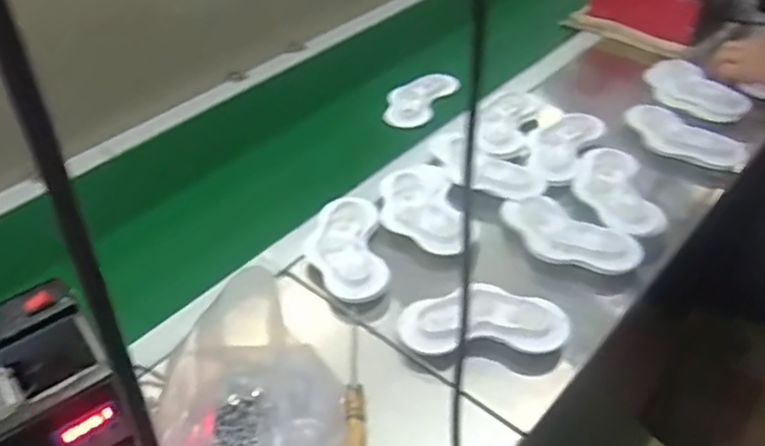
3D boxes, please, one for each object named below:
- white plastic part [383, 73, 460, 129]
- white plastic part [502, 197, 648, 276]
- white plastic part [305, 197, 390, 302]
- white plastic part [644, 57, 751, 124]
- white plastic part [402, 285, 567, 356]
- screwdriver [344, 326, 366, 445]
[{"bbox_3d":[0.054,-0.183,0.943,0.069,0.022,0.142,17,45,23],"label":"white plastic part"},{"bbox_3d":[0.194,0.010,0.680,0.142,0.013,0.085,28,49,32],"label":"white plastic part"},{"bbox_3d":[-0.040,0.028,0.697,0.077,0.026,0.149,-7,40,-4],"label":"white plastic part"},{"bbox_3d":[0.440,-0.187,0.922,0.079,0.027,0.146,-28,46,-26],"label":"white plastic part"},{"bbox_3d":[0.092,0.088,0.600,0.147,0.029,0.061,-2,40,2],"label":"white plastic part"},{"bbox_3d":[-0.024,0.151,0.546,0.020,0.019,0.163,-3,40,1],"label":"screwdriver"}]

